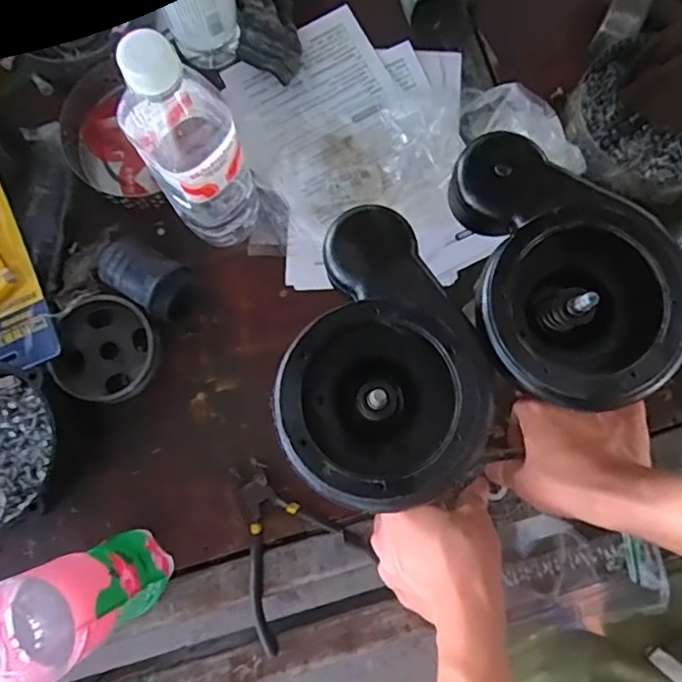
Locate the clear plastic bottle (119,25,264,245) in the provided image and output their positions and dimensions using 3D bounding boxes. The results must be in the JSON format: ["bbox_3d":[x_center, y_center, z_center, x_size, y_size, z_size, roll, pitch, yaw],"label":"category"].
[{"bbox_3d":[-0.102,-0.133,0.429,0.066,0.218,0.066,-25,81,-4],"label":"clear plastic bottle"}]

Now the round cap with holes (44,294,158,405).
[{"bbox_3d":[-0.194,0.007,0.499,0.080,0.039,0.084,0,80,1],"label":"round cap with holes"}]

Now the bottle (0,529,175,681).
[{"bbox_3d":[-0.169,0.166,0.371,0.061,0.240,0.056,-33,81,-5],"label":"bottle"}]

